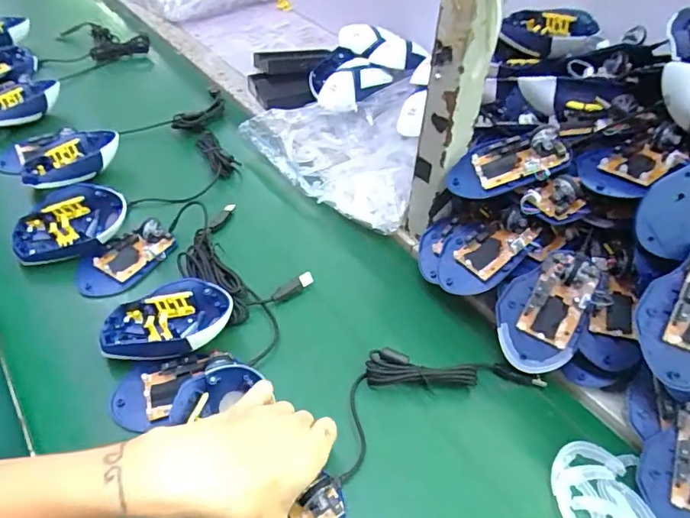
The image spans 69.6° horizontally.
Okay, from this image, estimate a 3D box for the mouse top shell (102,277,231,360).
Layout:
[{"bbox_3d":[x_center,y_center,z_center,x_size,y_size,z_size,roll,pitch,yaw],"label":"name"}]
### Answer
[{"bbox_3d":[-0.165,0.062,0.464,0.118,0.043,0.075,-15,48,-16],"label":"mouse top shell"}]

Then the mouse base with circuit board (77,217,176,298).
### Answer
[{"bbox_3d":[-0.237,0.000,0.536,0.061,0.018,0.108,43,65,14],"label":"mouse base with circuit board"}]

